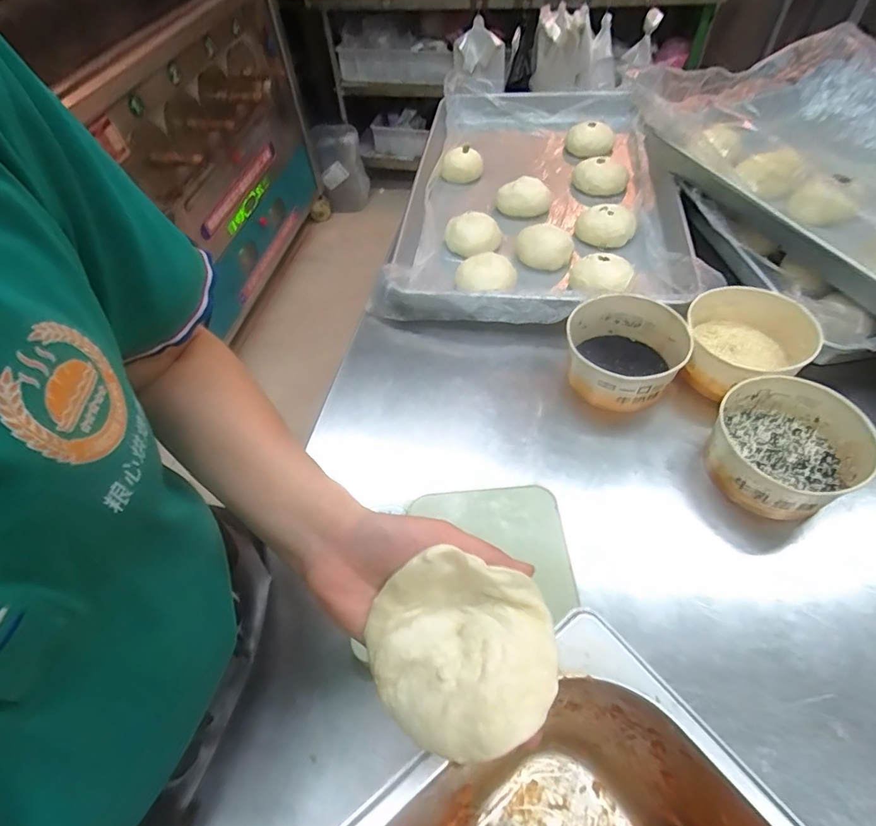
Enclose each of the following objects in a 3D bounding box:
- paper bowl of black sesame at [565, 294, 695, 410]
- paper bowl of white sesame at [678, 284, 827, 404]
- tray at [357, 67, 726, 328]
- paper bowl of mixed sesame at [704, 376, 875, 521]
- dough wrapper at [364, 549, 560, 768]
[{"bbox_3d":[0.209,-0.067,0.567,0.124,0.065,0.120,-2,52,3],"label":"paper bowl of black sesame"},{"bbox_3d":[0.344,-0.072,0.557,0.121,0.064,0.132,-2,52,3],"label":"paper bowl of white sesame"},{"bbox_3d":[0.164,-0.358,0.803,0.414,0.049,0.632,4,52,8],"label":"tray"},{"bbox_3d":[0.336,0.037,0.485,0.127,0.067,0.130,-2,52,3],"label":"paper bowl of mixed sesame"},{"bbox_3d":[0.011,0.125,0.263,0.098,0.040,0.087,16,55,16],"label":"dough wrapper"}]

